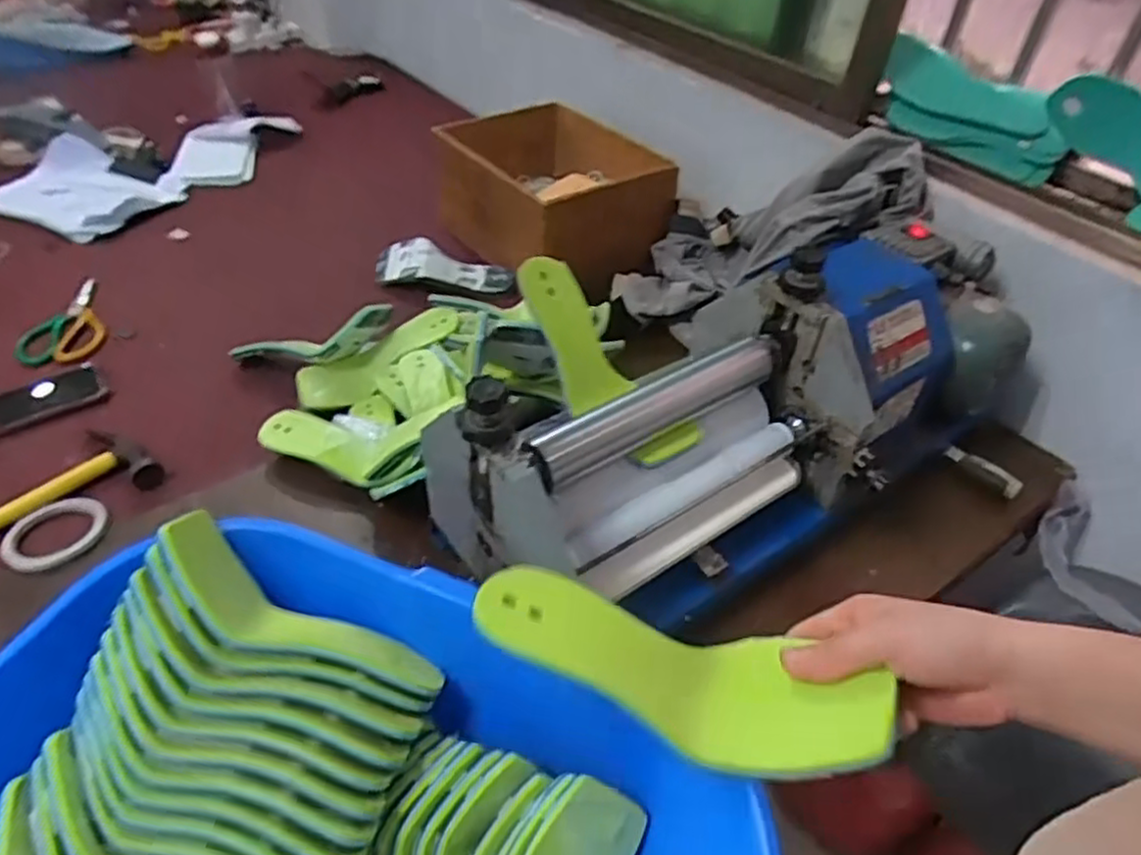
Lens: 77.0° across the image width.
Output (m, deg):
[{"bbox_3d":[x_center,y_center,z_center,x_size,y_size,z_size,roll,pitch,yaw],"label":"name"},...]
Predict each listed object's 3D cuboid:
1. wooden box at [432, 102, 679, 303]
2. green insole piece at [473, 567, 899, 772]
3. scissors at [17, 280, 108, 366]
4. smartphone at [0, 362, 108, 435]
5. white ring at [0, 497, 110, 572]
[{"bbox_3d":[-0.016,-0.386,1.208,0.282,0.179,0.358,-31,53,-32],"label":"wooden box"},{"bbox_3d":[0.056,0.126,0.386,0.214,0.034,0.073,19,45,8],"label":"green insole piece"},{"bbox_3d":[-0.709,-0.155,1.028,0.089,0.025,0.182,-2,43,-7],"label":"scissors"},{"bbox_3d":[-0.671,-0.034,0.901,0.149,0.009,0.082,-30,53,-31],"label":"smartphone"},{"bbox_3d":[-0.545,0.111,0.757,0.098,0.008,0.081,-28,52,-30],"label":"white ring"}]

